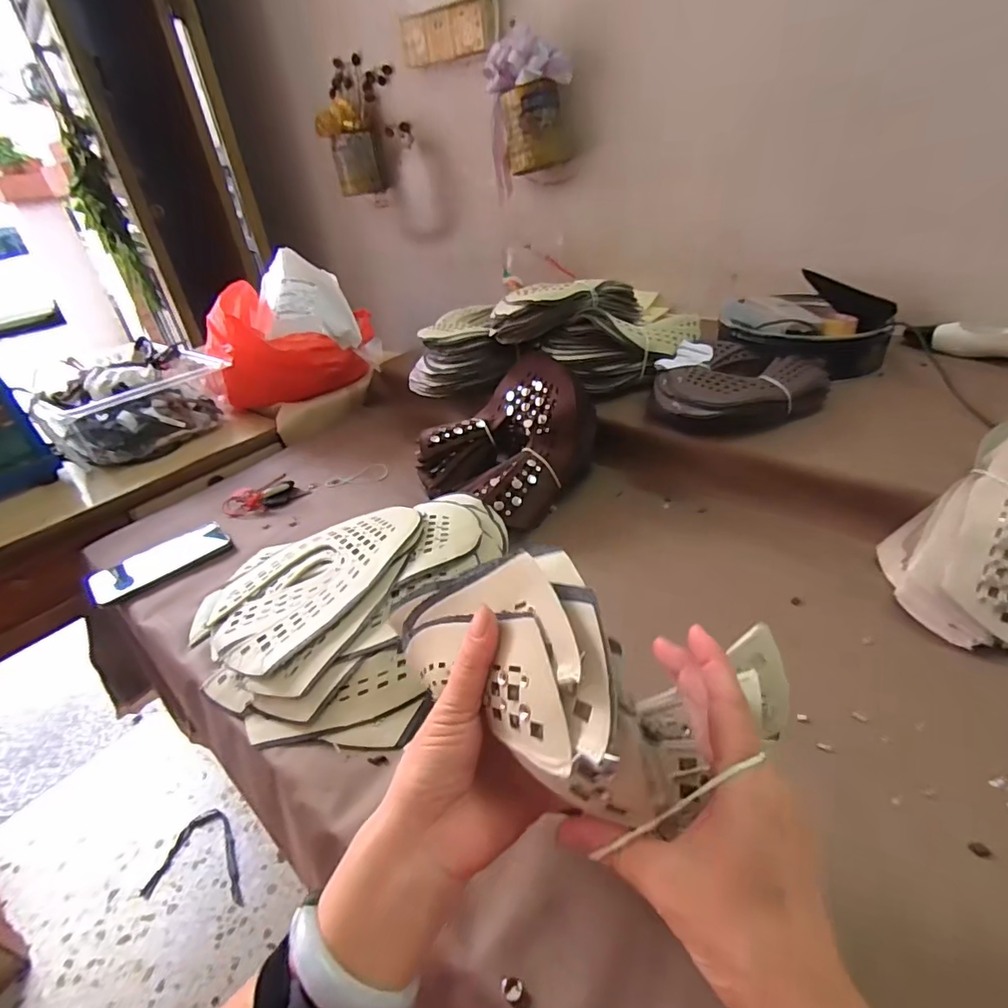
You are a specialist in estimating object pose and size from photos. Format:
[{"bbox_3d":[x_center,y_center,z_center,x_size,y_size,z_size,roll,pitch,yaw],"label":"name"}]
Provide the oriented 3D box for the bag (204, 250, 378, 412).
[{"bbox_3d":[-0.434,-0.351,1.087,0.307,0.223,0.244,-12,34,-8],"label":"bag"}]

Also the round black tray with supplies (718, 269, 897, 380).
[{"bbox_3d":[0.493,-0.289,0.869,0.197,0.093,0.214,-5,34,3],"label":"round black tray with supplies"}]

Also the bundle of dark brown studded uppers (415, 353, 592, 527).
[{"bbox_3d":[0.002,-0.102,0.760,0.205,0.152,0.224,15,39,29],"label":"bundle of dark brown studded uppers"}]

